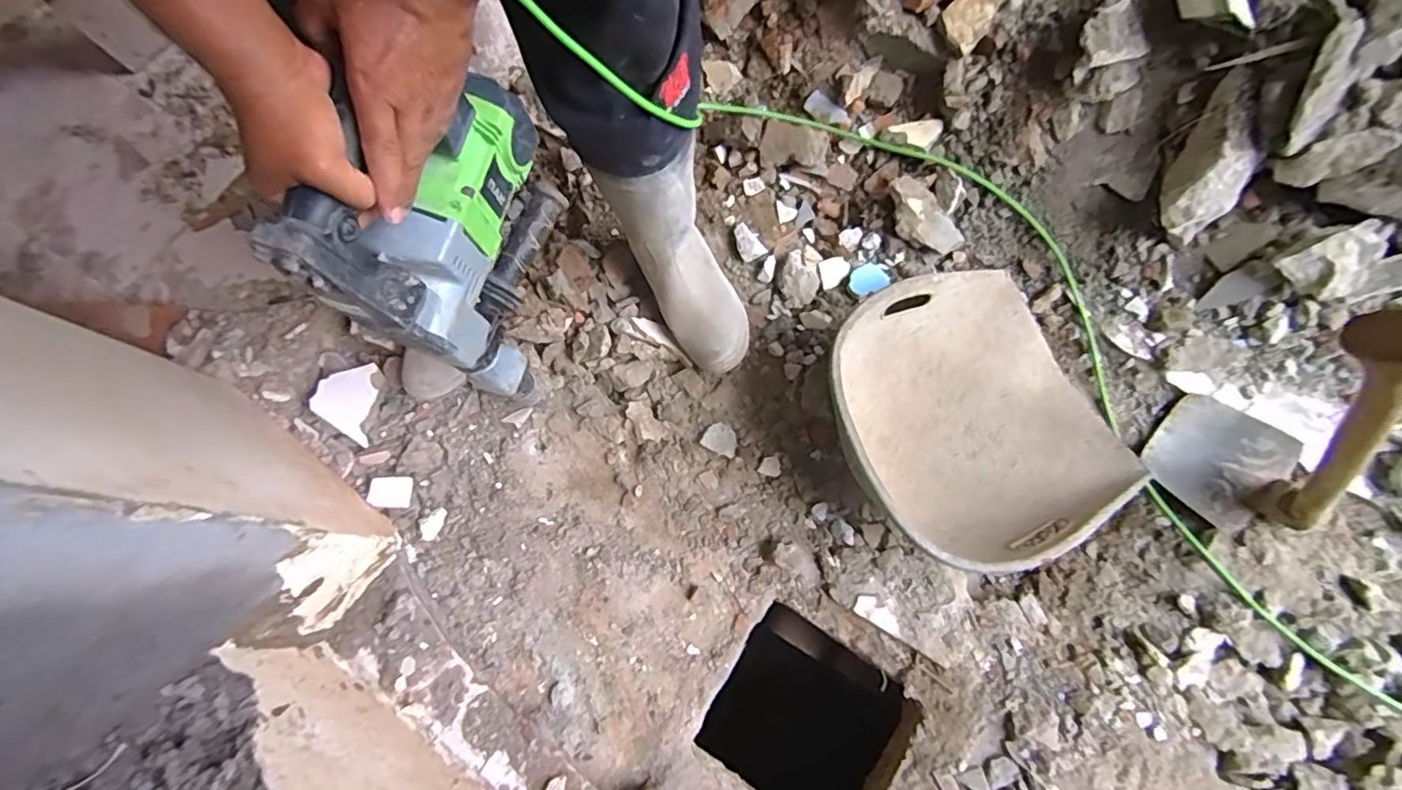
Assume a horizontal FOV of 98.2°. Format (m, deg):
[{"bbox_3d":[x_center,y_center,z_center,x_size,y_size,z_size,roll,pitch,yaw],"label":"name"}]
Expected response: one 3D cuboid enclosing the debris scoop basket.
[{"bbox_3d":[0.363,0.022,0.812,0.375,0.165,0.376,-24,73,-5],"label":"debris scoop basket"}]

